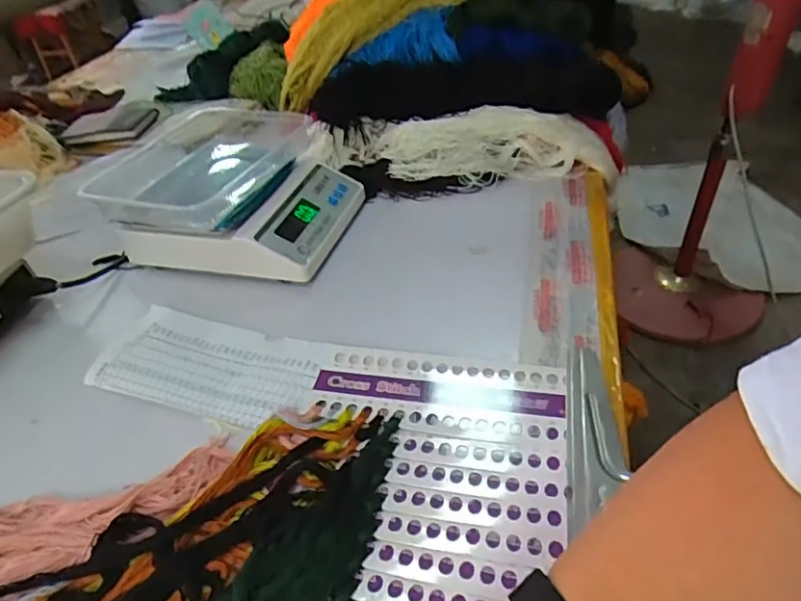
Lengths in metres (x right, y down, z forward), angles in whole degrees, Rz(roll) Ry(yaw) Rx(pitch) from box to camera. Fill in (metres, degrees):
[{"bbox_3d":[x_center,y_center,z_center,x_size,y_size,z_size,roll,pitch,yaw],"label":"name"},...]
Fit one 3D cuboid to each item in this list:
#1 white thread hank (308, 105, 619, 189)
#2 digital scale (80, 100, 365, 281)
[{"bbox_3d":[0.072,-0.211,0.773,0.429,0.071,0.105,1,41,10],"label":"white thread hank"},{"bbox_3d":[-0.193,-0.133,0.687,0.251,0.099,0.232,6,42,16],"label":"digital scale"}]

